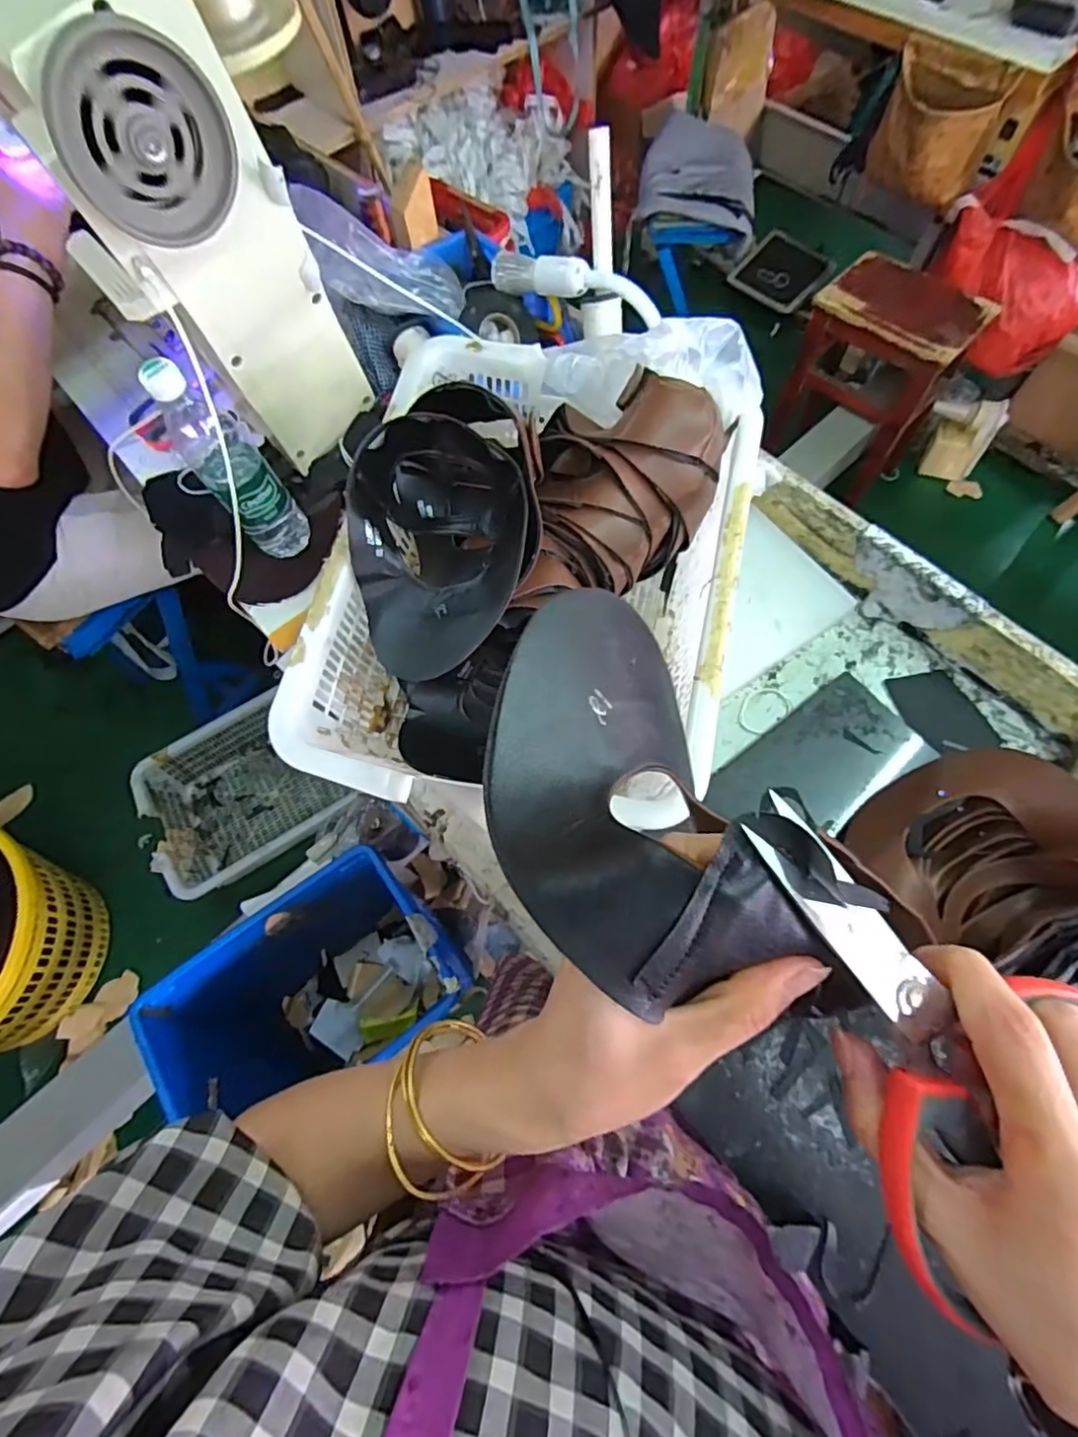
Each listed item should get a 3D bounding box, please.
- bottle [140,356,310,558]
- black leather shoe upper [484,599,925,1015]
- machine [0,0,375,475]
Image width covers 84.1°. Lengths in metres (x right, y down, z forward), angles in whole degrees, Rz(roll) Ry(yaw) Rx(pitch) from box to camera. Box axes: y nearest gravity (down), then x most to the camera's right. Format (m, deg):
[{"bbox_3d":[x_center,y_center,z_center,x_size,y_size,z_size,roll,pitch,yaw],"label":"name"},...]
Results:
[{"bbox_3d":[-0.305,-0.250,0.607,0.067,0.224,0.056,-33,69,-11],"label":"bottle"},{"bbox_3d":[0.029,0.020,0.226,0.096,0.090,0.164,-21,67,-6],"label":"black leather shoe upper"},{"bbox_3d":[-0.366,-0.494,0.574,0.184,0.398,0.353,-38,70,-12],"label":"machine"}]

